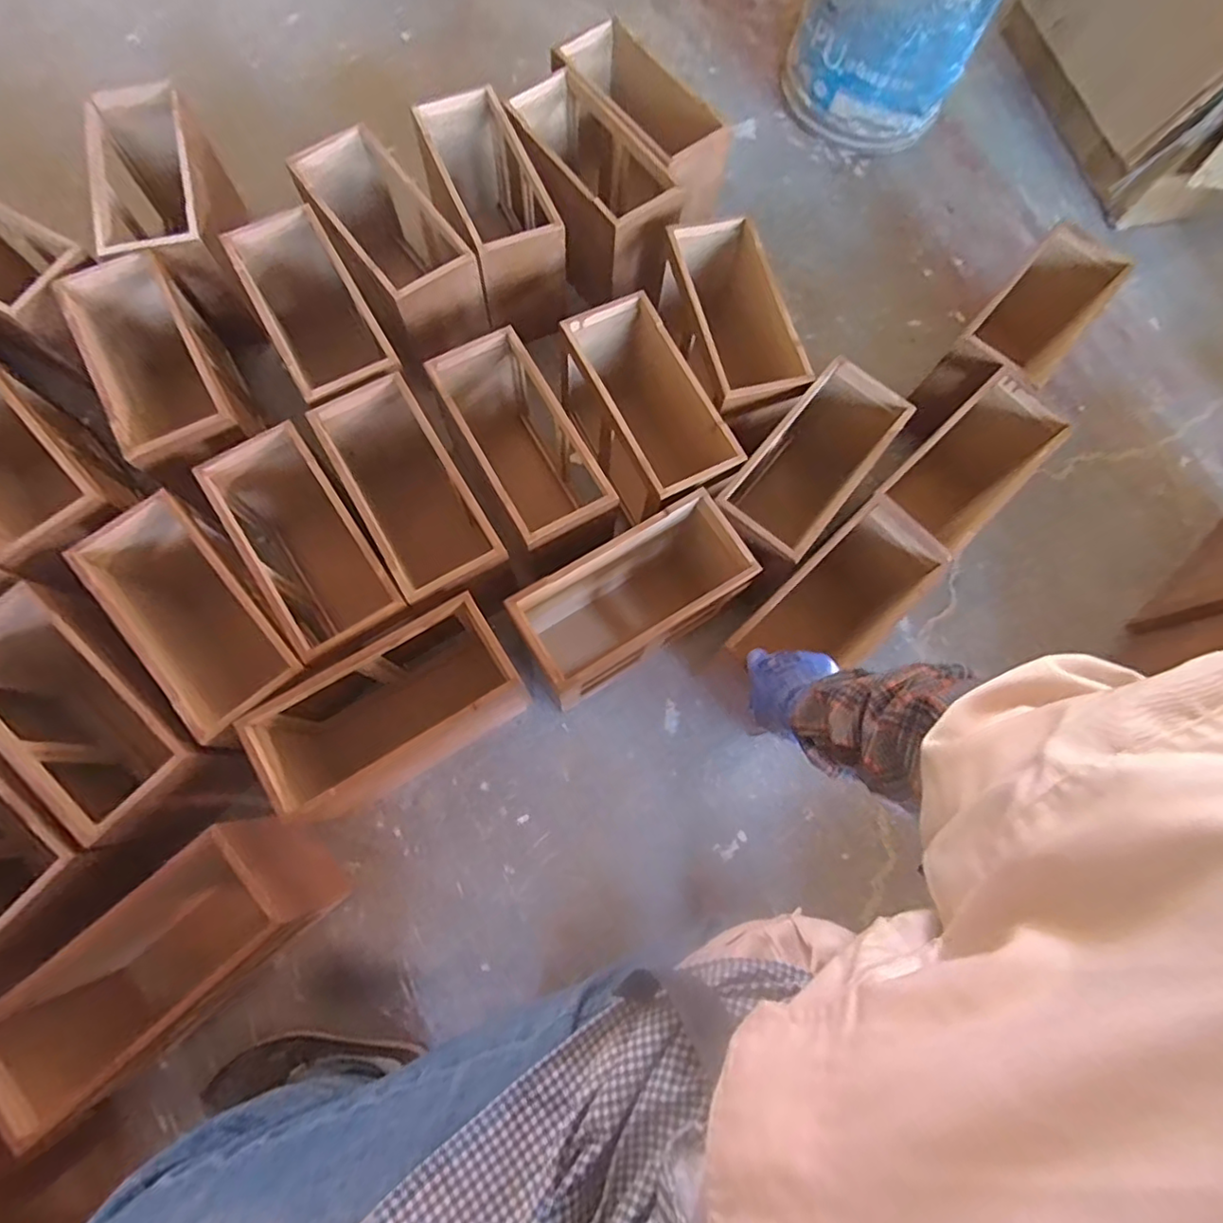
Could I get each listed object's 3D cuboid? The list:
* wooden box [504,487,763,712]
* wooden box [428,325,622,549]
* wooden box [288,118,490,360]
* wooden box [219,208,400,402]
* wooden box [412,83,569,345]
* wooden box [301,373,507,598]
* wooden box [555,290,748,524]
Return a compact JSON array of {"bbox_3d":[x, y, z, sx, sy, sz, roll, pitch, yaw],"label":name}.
[{"bbox_3d":[0.025,-0.007,0.835,0.286,0.218,0.135,-31,79,-11],"label":"wooden box"},{"bbox_3d":[-0.119,-0.217,0.889,0.140,0.226,0.306,-29,79,-10],"label":"wooden box"},{"bbox_3d":[-0.329,-0.537,0.955,0.152,0.205,0.284,-39,81,-12],"label":"wooden box"},{"bbox_3d":[-0.412,-0.399,0.916,0.132,0.194,0.291,-29,79,-10],"label":"wooden box"},{"bbox_3d":[-0.185,-0.621,0.995,0.141,0.223,0.314,-21,78,-9],"label":"wooden box"},{"bbox_3d":[-0.264,-0.139,0.849,0.135,0.206,0.295,-30,79,-10],"label":"wooden box"},{"bbox_3d":[0.044,-0.273,0.877,0.143,0.153,0.297,-26,78,-10],"label":"wooden box"}]

